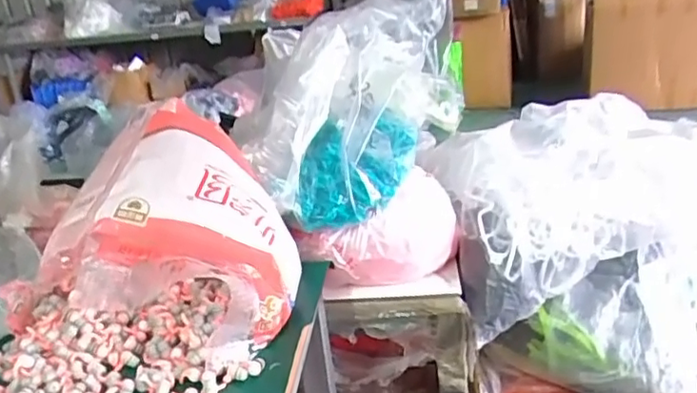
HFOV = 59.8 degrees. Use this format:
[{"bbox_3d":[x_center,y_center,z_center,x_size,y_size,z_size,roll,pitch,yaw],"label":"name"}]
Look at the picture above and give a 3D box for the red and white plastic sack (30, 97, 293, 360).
[{"bbox_3d":[-0.175,0.025,0.699,0.251,0.189,0.248,3,24,21],"label":"red and white plastic sack"}]

